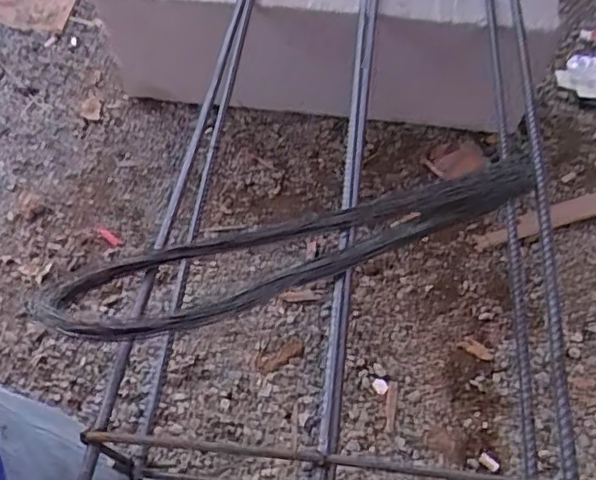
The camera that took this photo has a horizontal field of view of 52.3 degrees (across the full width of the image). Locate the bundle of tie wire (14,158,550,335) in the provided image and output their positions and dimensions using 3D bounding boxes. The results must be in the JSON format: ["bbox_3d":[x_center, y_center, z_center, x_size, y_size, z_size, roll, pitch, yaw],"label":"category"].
[{"bbox_3d":[0.000,0.010,0.502,0.411,0.038,0.085,-14,58,-7],"label":"bundle of tie wire"}]

